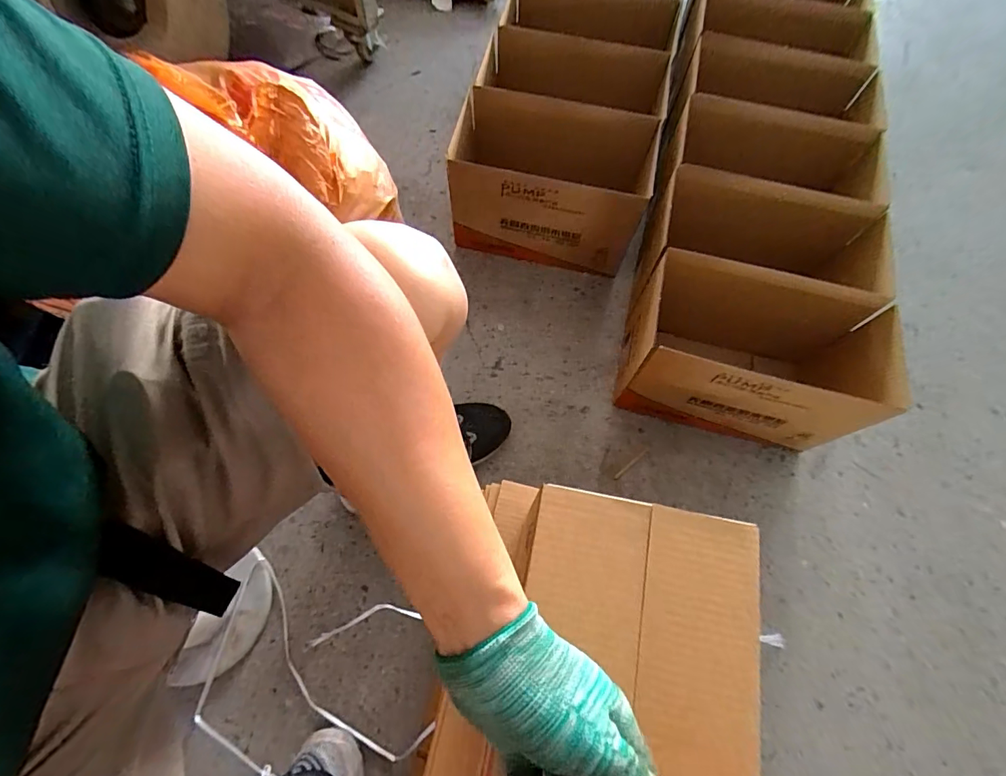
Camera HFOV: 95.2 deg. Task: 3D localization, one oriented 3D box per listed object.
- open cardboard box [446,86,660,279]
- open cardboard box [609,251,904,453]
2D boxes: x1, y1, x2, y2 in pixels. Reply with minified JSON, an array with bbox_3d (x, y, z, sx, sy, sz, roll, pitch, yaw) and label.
[{"bbox_3d":[0.088,-0.394,0.892,0.359,0.214,0.219,11,66,4],"label":"open cardboard box"},{"bbox_3d":[0.389,-0.043,0.748,0.352,0.217,0.187,15,67,5],"label":"open cardboard box"}]

